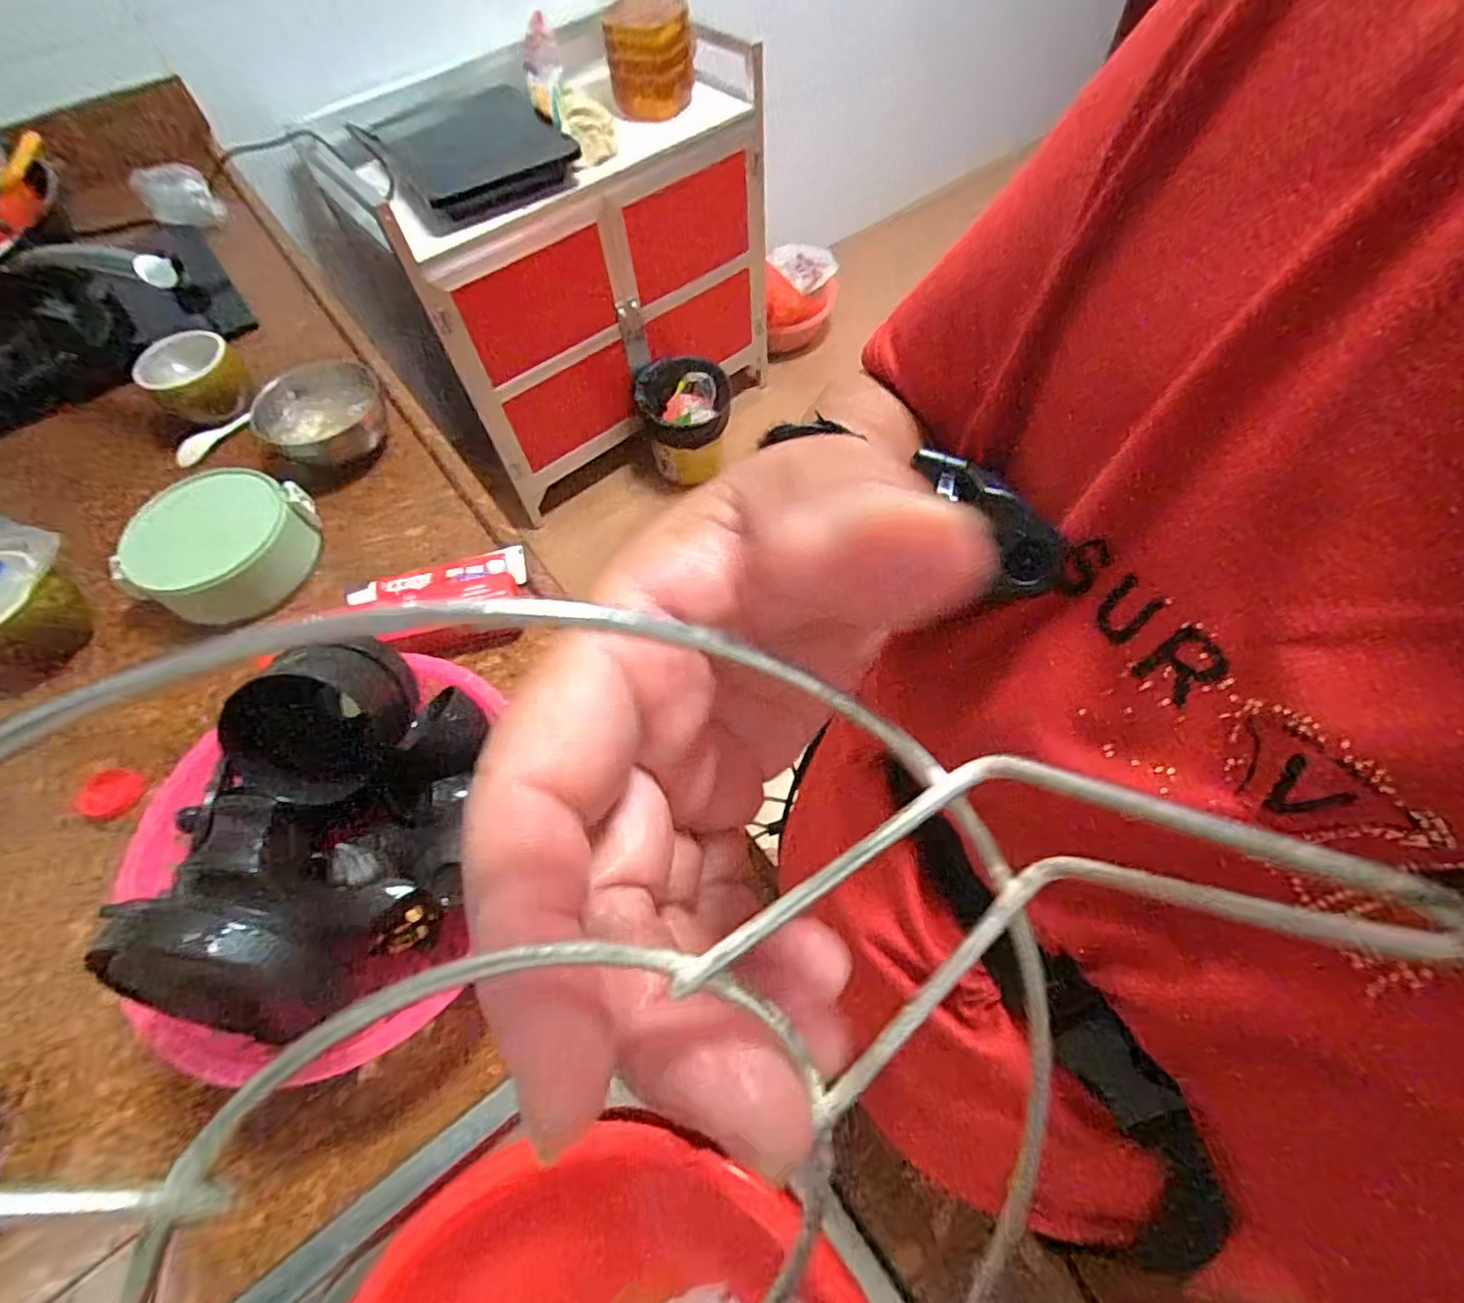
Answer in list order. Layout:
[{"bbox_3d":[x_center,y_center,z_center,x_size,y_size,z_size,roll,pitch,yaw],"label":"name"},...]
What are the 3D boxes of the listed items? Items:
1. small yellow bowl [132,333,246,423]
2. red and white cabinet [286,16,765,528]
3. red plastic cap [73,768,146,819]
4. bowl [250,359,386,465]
[{"bbox_3d":[-0.590,-0.299,0.697,0.091,0.066,0.085,-1,62,2],"label":"small yellow bowl"},{"bbox_3d":[-0.332,-0.839,1.383,0.755,0.640,0.425,-34,66,-15],"label":"red and white cabinet"},{"bbox_3d":[-0.501,0.115,0.506,0.037,0.016,0.037,-1,62,2],"label":"red plastic cap"},{"bbox_3d":[-0.428,-0.247,0.668,0.124,0.054,0.124,-1,62,2],"label":"bowl"}]

